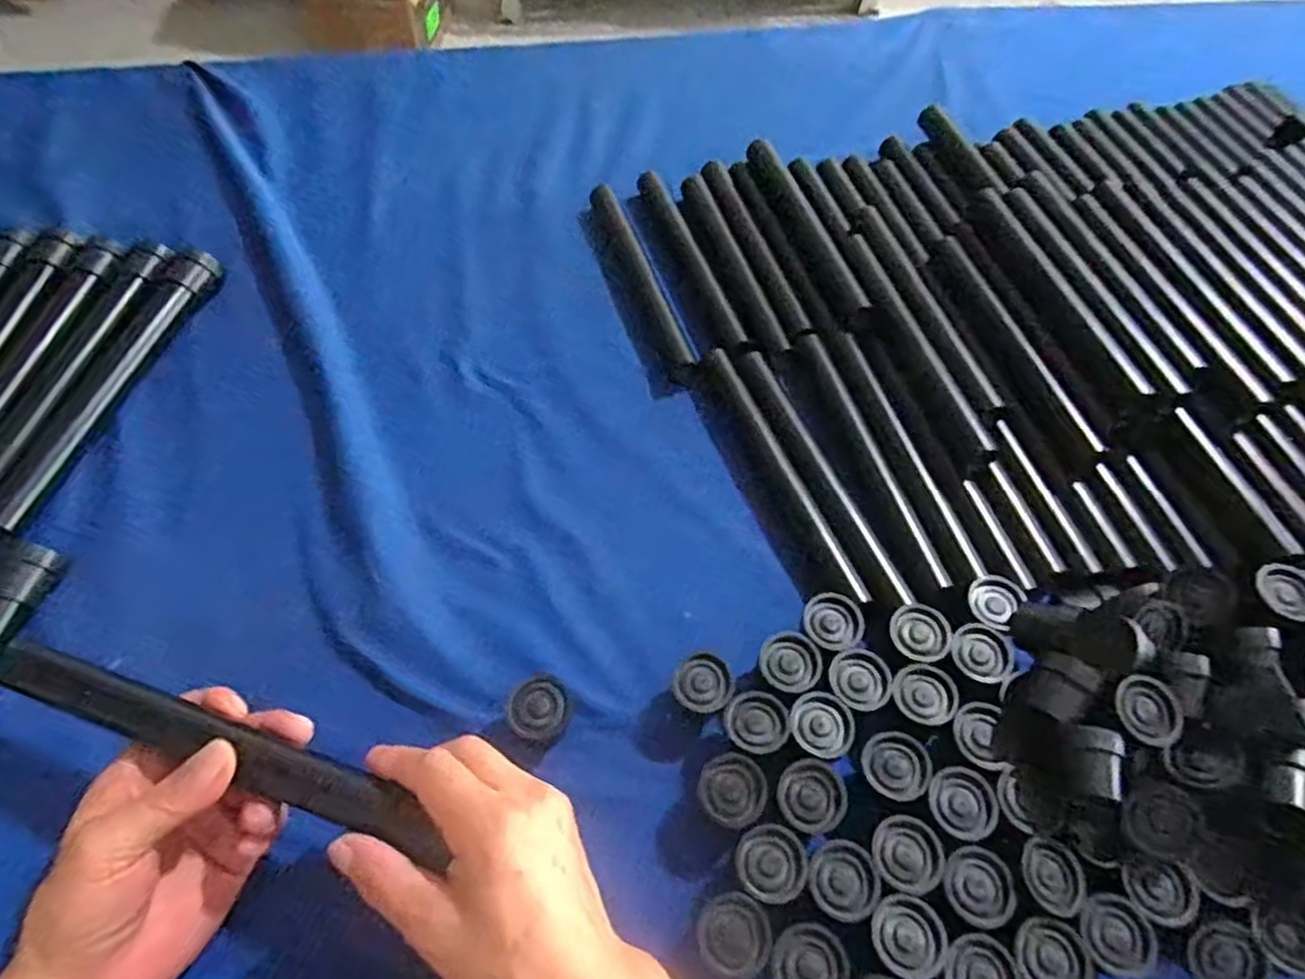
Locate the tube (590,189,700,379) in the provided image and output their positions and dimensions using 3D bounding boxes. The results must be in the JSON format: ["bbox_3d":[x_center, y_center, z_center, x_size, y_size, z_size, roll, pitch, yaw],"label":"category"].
[{"bbox_3d":[-0.011,-0.176,0.613,0.023,0.016,0.213,-15,61,-12],"label":"tube"}]

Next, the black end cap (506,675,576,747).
[{"bbox_3d":[-0.064,0.126,0.417,0.028,0.032,0.033,23,60,11],"label":"black end cap"}]

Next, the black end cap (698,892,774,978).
[{"bbox_3d":[0.039,0.215,0.355,0.034,0.026,0.033,2,58,-3],"label":"black end cap"}]

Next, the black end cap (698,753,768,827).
[{"bbox_3d":[0.042,0.163,0.396,0.035,0.029,0.034,2,58,-3],"label":"black end cap"}]

